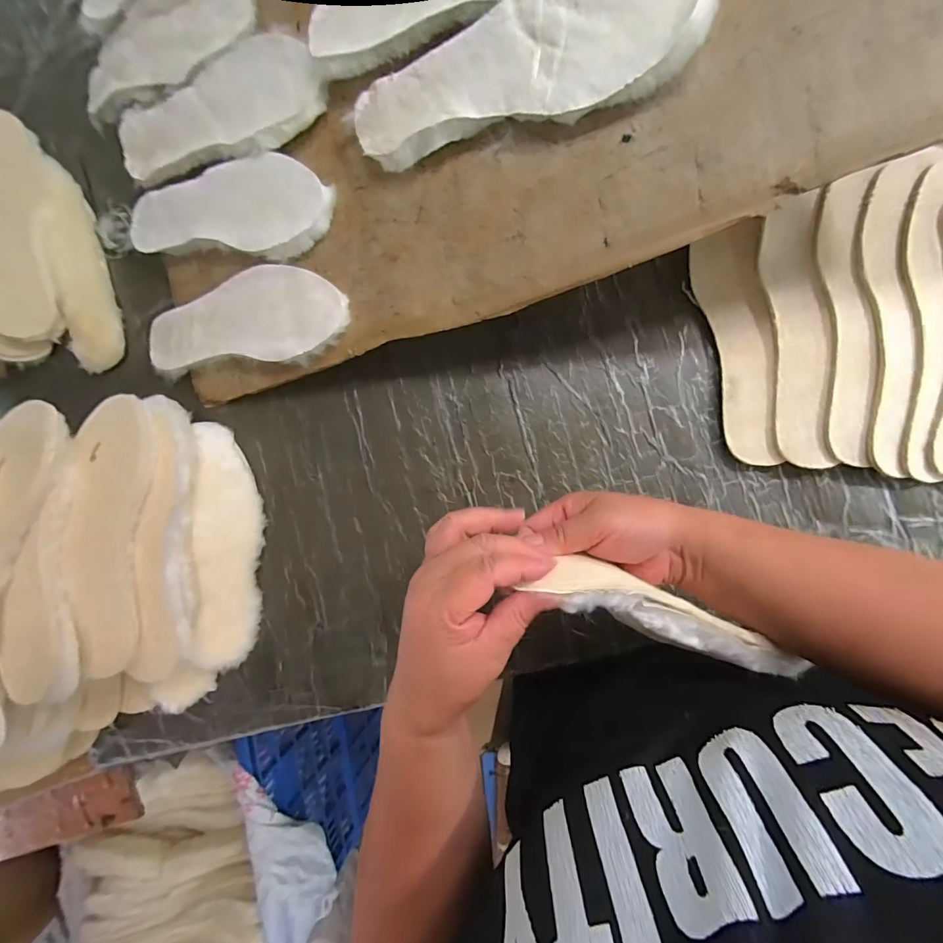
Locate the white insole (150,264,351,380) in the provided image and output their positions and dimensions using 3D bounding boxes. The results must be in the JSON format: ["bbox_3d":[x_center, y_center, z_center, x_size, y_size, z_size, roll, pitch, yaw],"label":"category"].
[{"bbox_3d":[-0.256,-0.164,0.462,0.269,0.012,0.093,-1,103,20],"label":"white insole"}]

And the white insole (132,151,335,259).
[{"bbox_3d":[-0.268,-0.282,0.452,0.270,0.019,0.089,12,107,18],"label":"white insole"}]

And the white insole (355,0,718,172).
[{"bbox_3d":[0.031,-0.318,0.335,0.270,0.028,0.087,0,89,22],"label":"white insole"}]

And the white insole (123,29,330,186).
[{"bbox_3d":[-0.267,-0.374,0.442,0.274,0.026,0.096,1,89,21],"label":"white insole"}]

